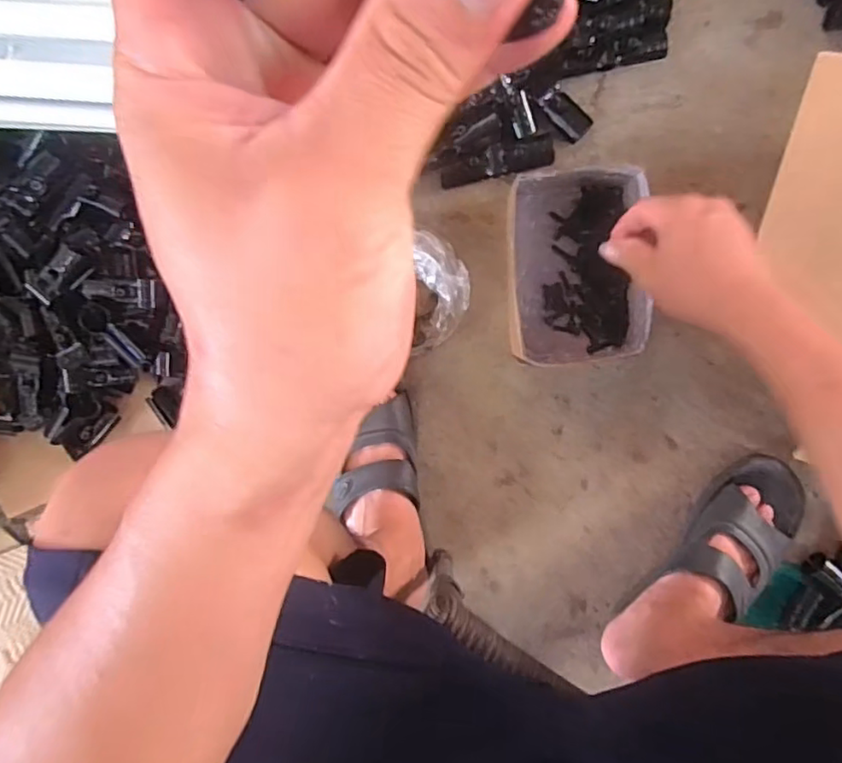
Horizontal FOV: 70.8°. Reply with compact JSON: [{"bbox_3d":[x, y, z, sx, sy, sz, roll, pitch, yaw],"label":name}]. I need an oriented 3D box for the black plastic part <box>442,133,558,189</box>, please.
[{"bbox_3d":[0.086,-0.246,0.663,0.125,0.031,0.035,-12,93,4],"label":"black plastic part"}]

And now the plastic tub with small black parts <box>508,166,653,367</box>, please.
[{"bbox_3d":[0.167,-0.120,0.639,0.144,0.093,0.205,-5,94,4],"label":"plastic tub with small black parts"}]

